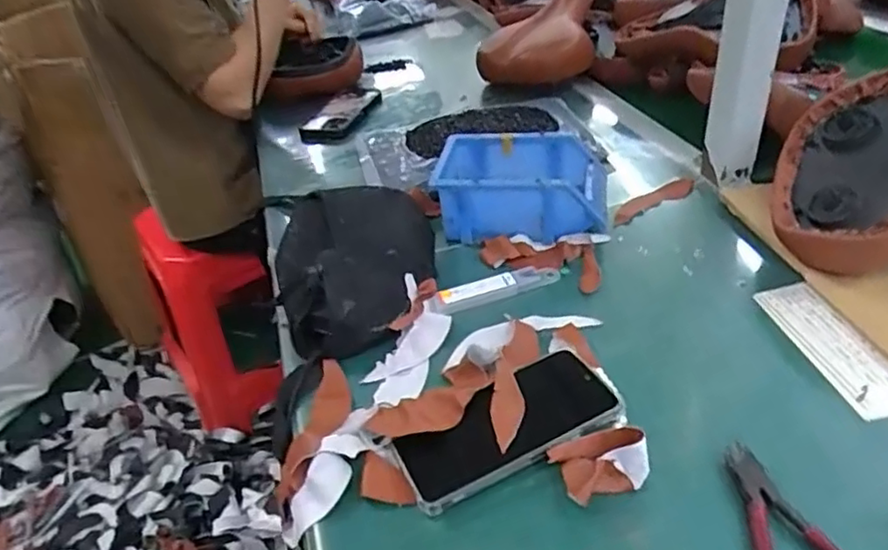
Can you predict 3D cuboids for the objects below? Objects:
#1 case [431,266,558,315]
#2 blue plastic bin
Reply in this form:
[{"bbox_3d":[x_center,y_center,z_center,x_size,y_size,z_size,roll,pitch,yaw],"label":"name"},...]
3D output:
[{"bbox_3d":[0.047,0.011,0.597,0.127,0.010,0.028,-16,38,-10],"label":"case"},{"bbox_3d":[0.085,-0.095,0.686,0.170,0.074,0.115,1,38,12],"label":"blue plastic bin"}]

